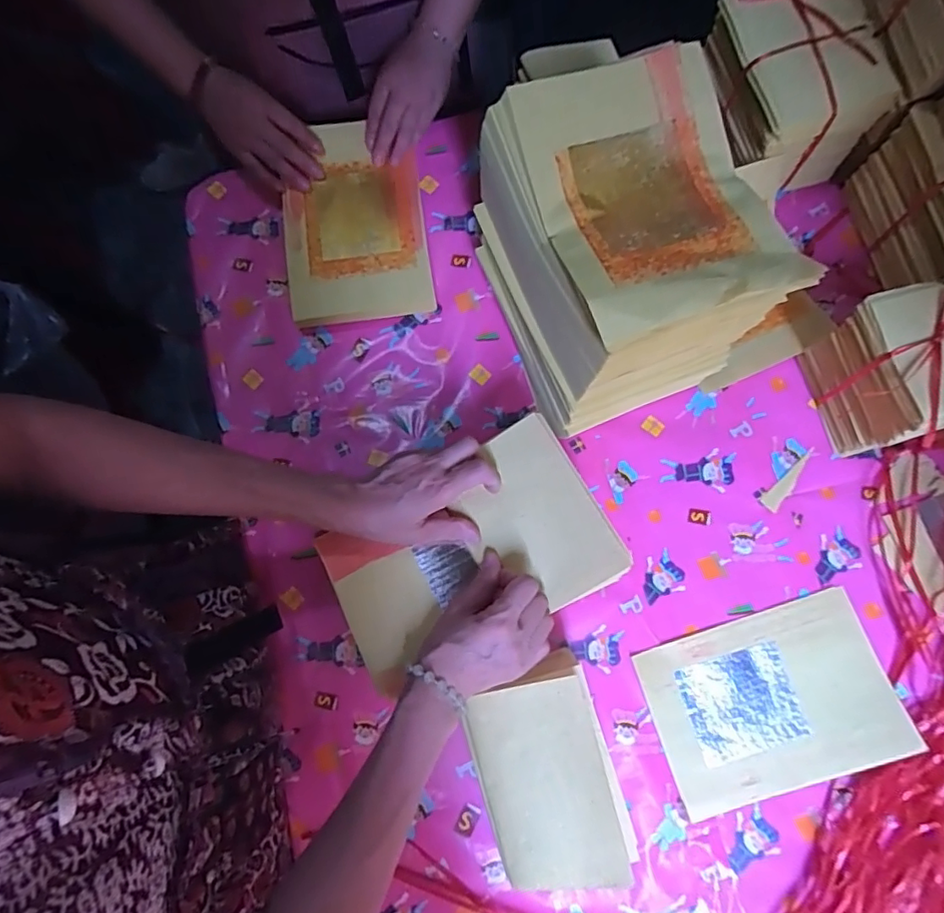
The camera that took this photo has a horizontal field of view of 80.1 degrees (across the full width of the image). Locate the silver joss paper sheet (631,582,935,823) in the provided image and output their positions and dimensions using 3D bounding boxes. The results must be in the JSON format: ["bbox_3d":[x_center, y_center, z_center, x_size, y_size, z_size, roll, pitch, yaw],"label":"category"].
[{"bbox_3d":[0.292,0.238,0.548,0.224,0.010,0.158,-18,77,-1],"label":"silver joss paper sheet"}]

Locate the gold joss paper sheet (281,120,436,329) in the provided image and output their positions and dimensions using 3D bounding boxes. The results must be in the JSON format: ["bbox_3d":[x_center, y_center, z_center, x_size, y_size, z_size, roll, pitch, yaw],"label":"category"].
[{"bbox_3d":[-0.135,-0.267,0.638,0.156,0.020,0.227,-8,85,1],"label":"gold joss paper sheet"}]

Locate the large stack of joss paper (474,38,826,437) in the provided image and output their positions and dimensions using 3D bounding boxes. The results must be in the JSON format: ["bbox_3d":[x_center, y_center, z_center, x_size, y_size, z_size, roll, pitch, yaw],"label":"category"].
[{"bbox_3d":[0.125,-0.176,0.499,0.172,0.200,0.234,-21,79,-4],"label":"large stack of joss paper"}]

